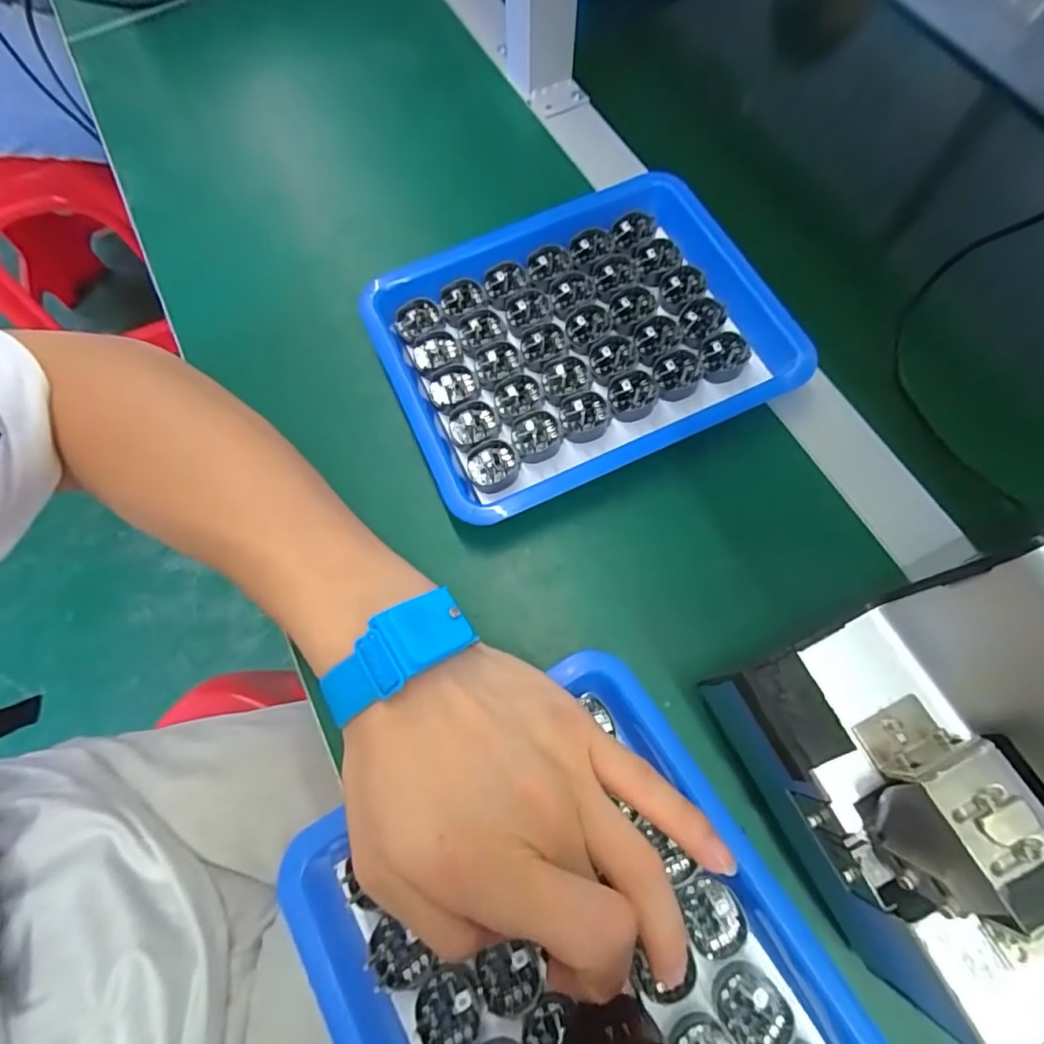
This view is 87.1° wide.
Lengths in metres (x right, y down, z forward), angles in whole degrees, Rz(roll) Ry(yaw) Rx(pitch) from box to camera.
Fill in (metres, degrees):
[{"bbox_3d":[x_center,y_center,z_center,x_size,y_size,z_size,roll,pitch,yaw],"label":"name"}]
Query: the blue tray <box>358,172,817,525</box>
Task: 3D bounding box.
[{"bbox_3d":[0.034,-0.105,0.315,0.215,0.034,0.166,-24,74,-9],"label":"blue tray"}]

